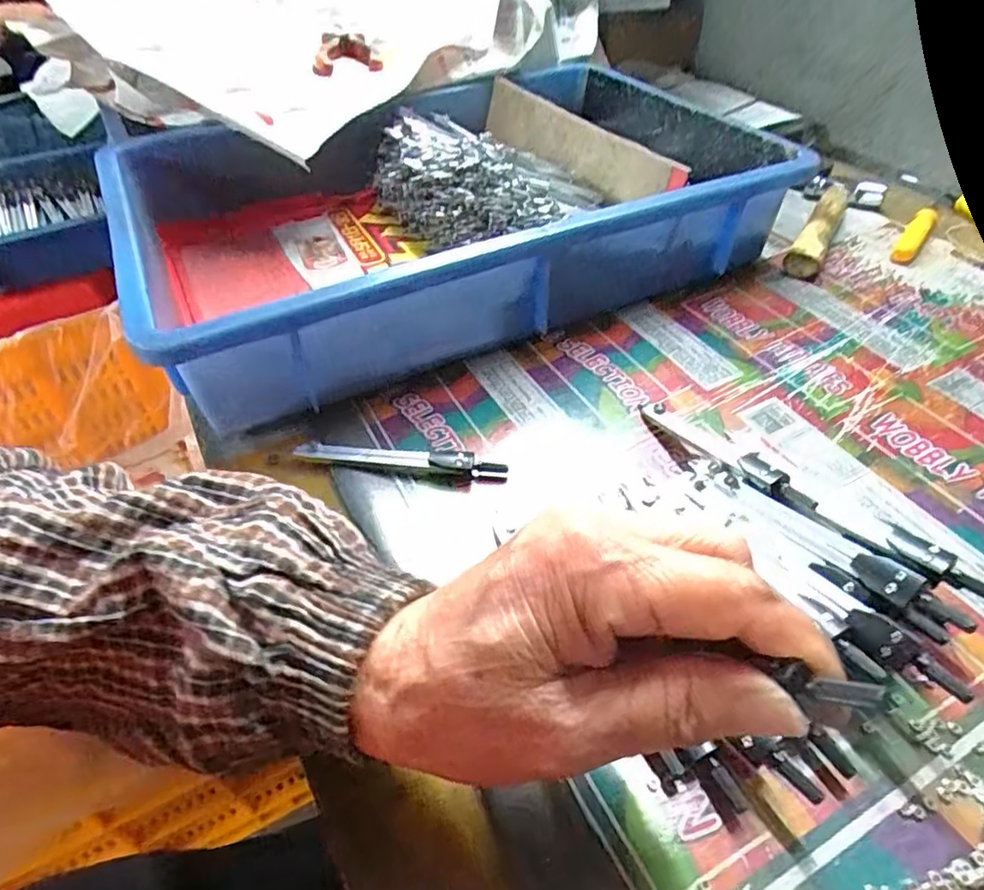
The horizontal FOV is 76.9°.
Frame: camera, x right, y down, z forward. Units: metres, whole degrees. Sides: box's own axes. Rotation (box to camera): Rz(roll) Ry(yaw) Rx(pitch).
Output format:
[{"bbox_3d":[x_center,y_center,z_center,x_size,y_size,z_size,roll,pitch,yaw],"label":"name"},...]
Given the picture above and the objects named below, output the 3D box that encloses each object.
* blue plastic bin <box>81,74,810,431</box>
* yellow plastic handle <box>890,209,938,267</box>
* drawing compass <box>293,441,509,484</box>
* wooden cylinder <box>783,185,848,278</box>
[{"bbox_3d":[-0.034,-0.179,0.462,0.406,0.086,0.297,-22,48,-17],"label":"blue plastic bin"},{"bbox_3d":[0.320,-0.159,0.467,0.016,0.018,0.078,27,53,27],"label":"yellow plastic handle"},{"bbox_3d":[-0.047,0.008,0.326,0.110,0.014,0.012,4,46,8],"label":"drawing compass"},{"bbox_3d":[0.253,-0.168,0.479,0.022,0.018,0.131,21,50,23],"label":"wooden cylinder"}]

